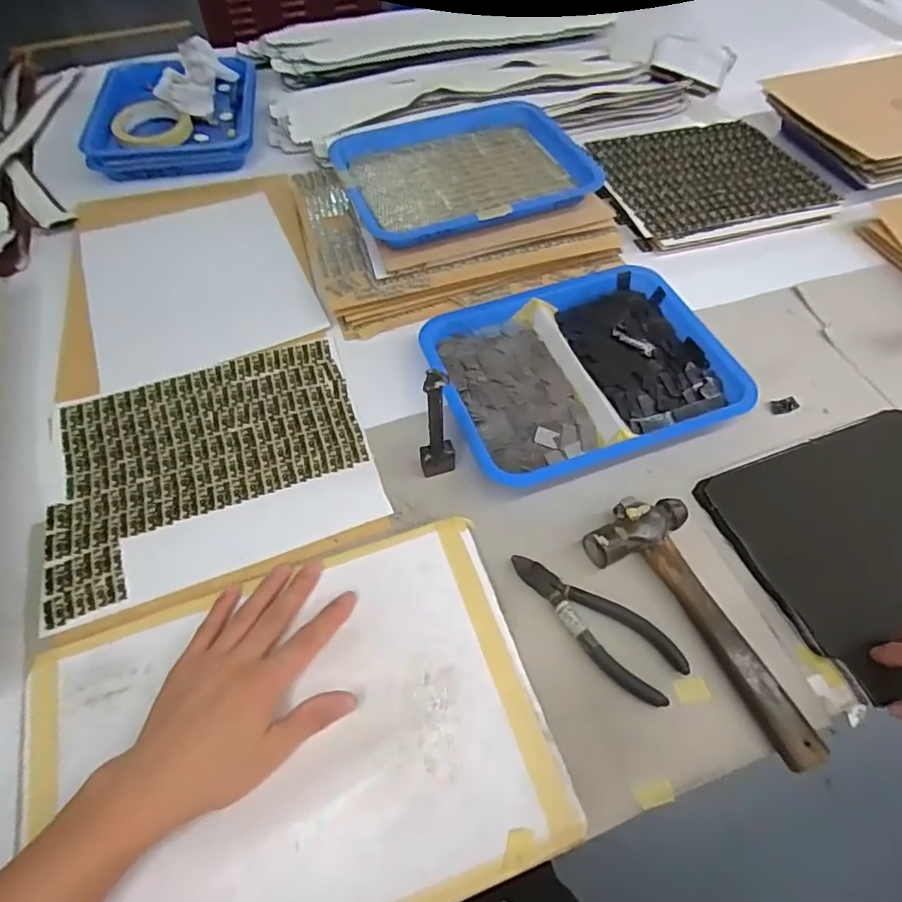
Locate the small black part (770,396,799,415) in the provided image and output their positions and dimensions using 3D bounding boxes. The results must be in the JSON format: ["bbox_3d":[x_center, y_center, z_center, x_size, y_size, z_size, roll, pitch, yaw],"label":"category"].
[{"bbox_3d":[0.333,-0.046,0.561,0.031,0.004,0.017,-13,58,-8],"label":"small black part"}]

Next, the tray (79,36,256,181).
[{"bbox_3d":[-0.402,-0.507,0.828,0.219,0.053,0.260,-8,57,-5],"label":"tray"}]

